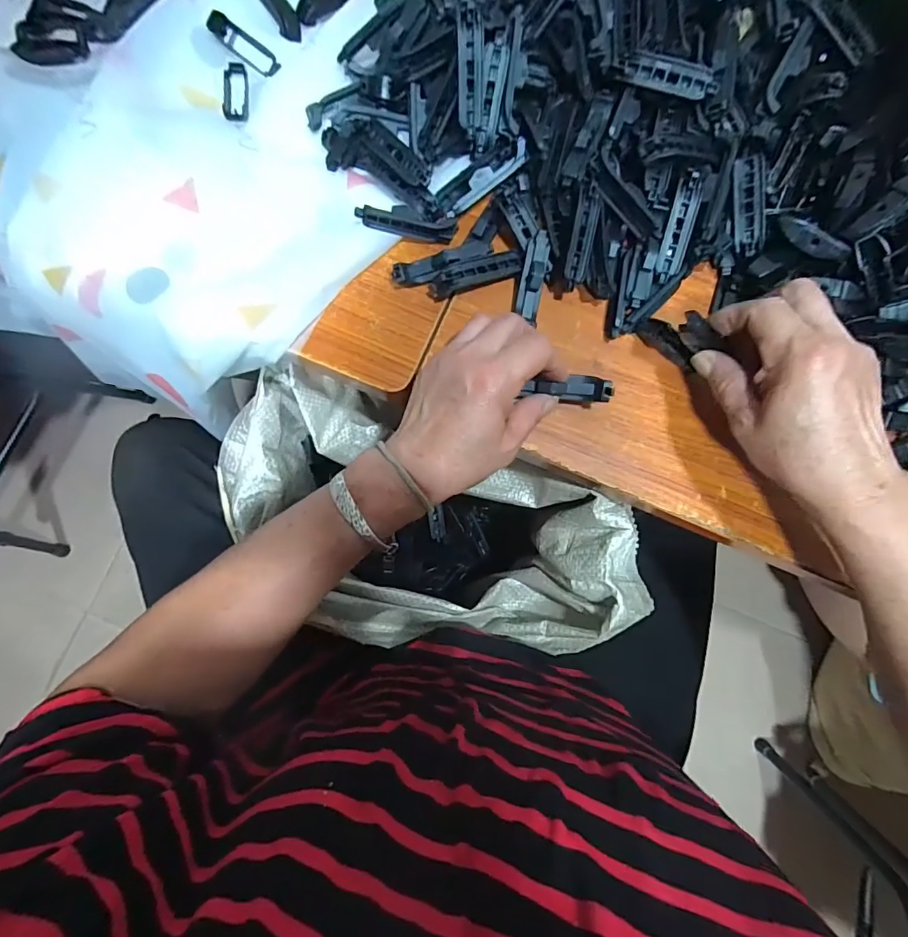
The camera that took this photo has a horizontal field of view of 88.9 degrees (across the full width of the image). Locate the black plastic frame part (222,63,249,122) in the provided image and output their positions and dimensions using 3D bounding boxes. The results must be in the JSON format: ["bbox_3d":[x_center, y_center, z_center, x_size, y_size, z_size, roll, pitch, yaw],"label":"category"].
[{"bbox_3d":[-0.174,-0.302,0.371,0.018,0.007,0.053,-2,83,0],"label":"black plastic frame part"}]

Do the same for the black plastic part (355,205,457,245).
[{"bbox_3d":[-0.036,-0.187,0.353,0.074,0.015,0.017,6,84,-13],"label":"black plastic part"}]

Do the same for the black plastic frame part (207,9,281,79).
[{"bbox_3d":[-0.166,-0.336,0.368,0.057,0.011,0.019,31,85,-12],"label":"black plastic frame part"}]

